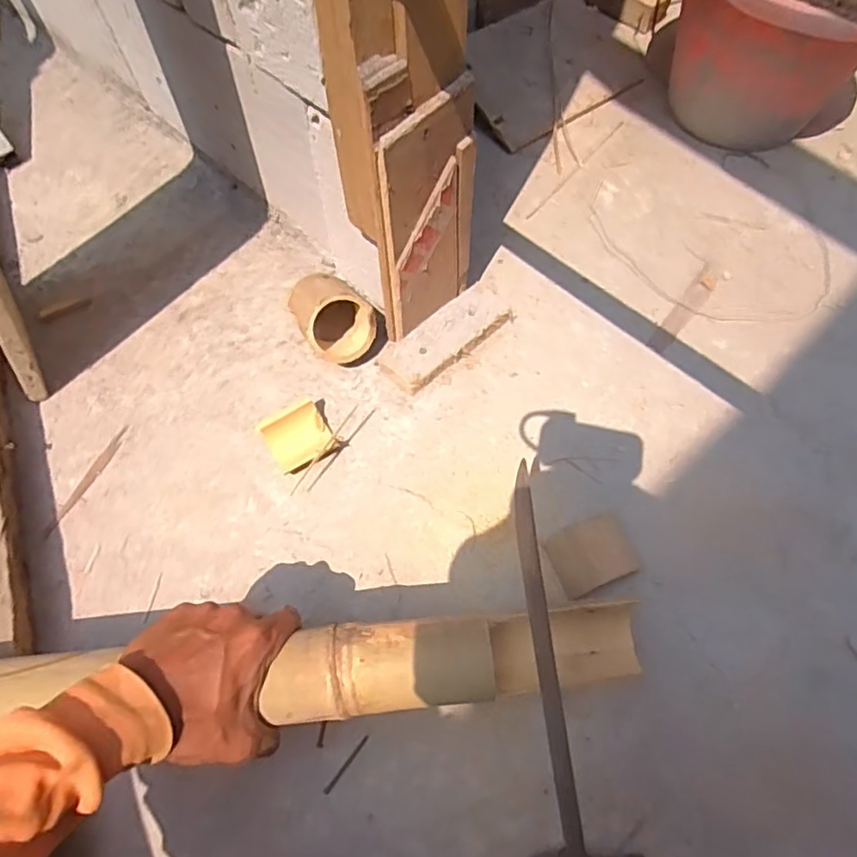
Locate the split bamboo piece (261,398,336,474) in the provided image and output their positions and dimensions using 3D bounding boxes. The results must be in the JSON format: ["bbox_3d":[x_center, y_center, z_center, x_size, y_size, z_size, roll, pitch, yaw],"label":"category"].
[{"bbox_3d":[-0.132,0.008,0.597,0.061,0.032,0.049,-32,68,-14],"label":"split bamboo piece"}]

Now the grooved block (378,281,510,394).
[{"bbox_3d":[0.020,-0.097,0.645,0.152,0.032,0.059,-36,69,-16],"label":"grooved block"}]

